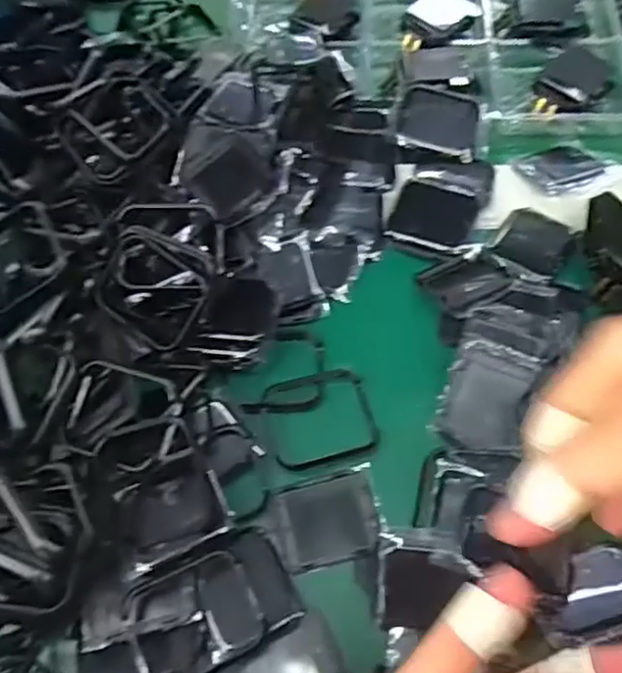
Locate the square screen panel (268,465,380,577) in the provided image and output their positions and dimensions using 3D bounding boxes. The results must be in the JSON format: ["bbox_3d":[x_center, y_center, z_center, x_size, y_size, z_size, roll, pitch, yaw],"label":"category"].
[{"bbox_3d":[0.007,0.069,0.247,0.041,0.004,0.032,-16,61,-5],"label":"square screen panel"}]

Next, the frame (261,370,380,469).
[{"bbox_3d":[0.004,0.032,0.264,0.044,0.007,0.039,-17,61,-6],"label":"frame"}]

